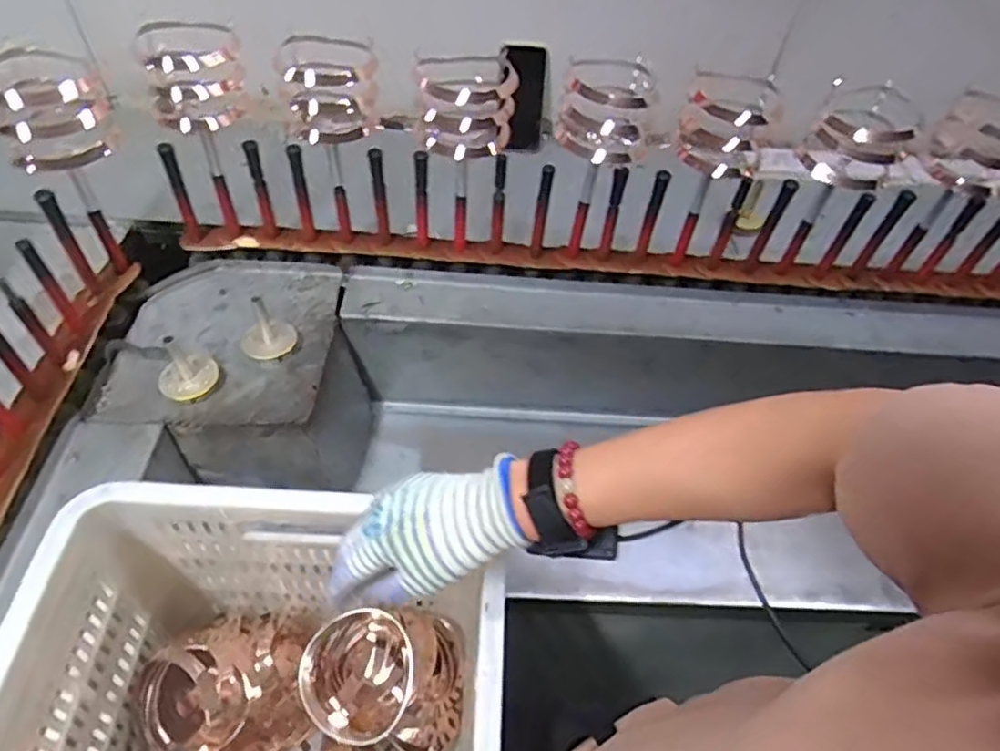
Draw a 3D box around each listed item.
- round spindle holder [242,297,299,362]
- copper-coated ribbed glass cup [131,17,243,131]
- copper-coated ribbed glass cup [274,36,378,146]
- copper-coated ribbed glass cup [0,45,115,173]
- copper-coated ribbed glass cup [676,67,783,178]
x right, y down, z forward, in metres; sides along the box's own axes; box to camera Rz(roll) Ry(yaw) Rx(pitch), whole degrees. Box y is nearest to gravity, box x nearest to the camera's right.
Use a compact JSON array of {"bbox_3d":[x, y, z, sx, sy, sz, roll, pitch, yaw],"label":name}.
[{"bbox_3d":[-0.278,-0.060,0.764,0.062,0.071,0.057,2,52,-3],"label":"round spindle holder"},{"bbox_3d":[-0.341,-0.333,0.726,0.100,0.102,0.080,-19,56,-18],"label":"copper-coated ribbed glass cup"},{"bbox_3d":[-0.192,-0.323,0.736,0.102,0.093,0.086,-10,54,-12],"label":"copper-coated ribbed glass cup"},{"bbox_3d":[-0.482,-0.282,0.686,0.080,0.089,0.098,39,59,23],"label":"copper-coated ribbed glass cup"},{"bbox_3d":[0.257,-0.283,0.733,0.094,0.087,0.091,15,53,7],"label":"copper-coated ribbed glass cup"}]

